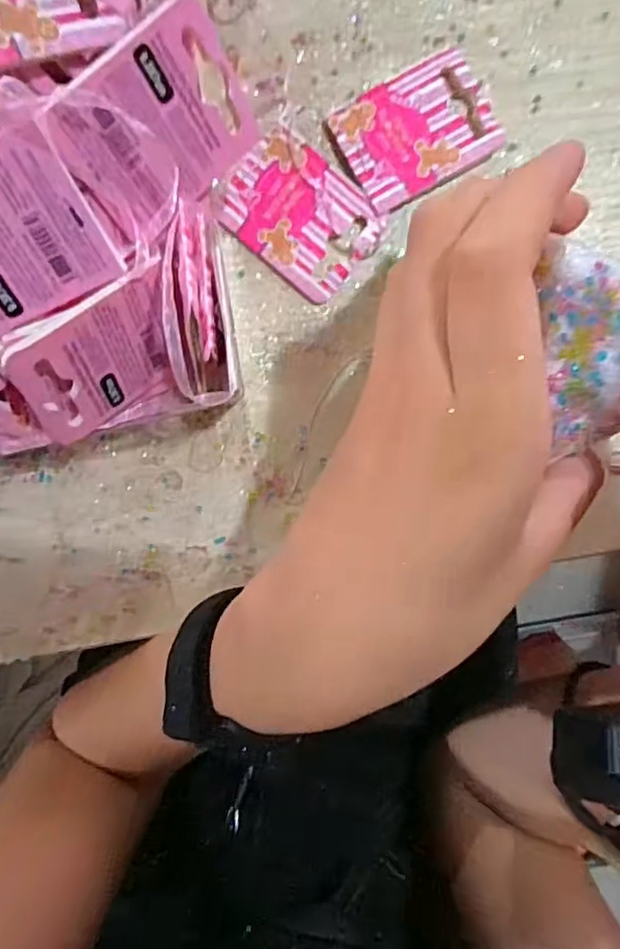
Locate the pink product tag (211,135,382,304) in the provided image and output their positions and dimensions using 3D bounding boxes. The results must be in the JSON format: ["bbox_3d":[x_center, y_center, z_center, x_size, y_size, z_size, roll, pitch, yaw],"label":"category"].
[{"bbox_3d":[-0.004,-0.102,0.238,0.060,0.004,0.043,41,93,-5],"label":"pink product tag"}]

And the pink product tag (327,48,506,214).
[{"bbox_3d":[0.043,-0.135,0.236,0.060,0.009,0.044,-30,95,1],"label":"pink product tag"}]

